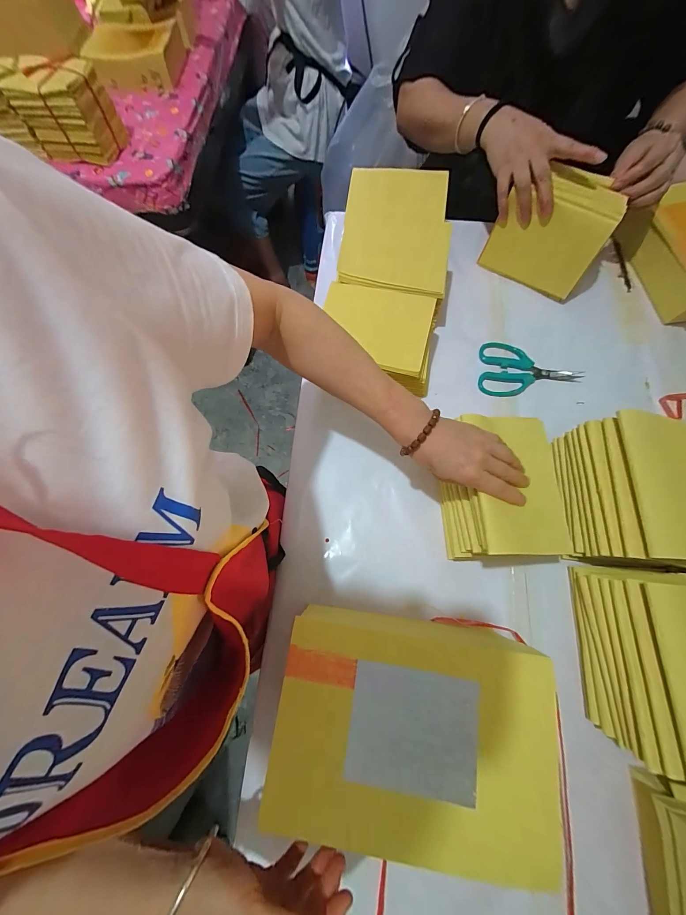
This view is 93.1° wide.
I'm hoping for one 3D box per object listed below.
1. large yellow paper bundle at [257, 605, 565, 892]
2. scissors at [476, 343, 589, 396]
[{"bbox_3d":[0.051,0.254,0.323,0.228,0.132,0.154,7,72,4],"label":"large yellow paper bundle"},{"bbox_3d":[0.293,-0.136,0.510,0.151,0.006,0.091,7,72,4],"label":"scissors"}]

